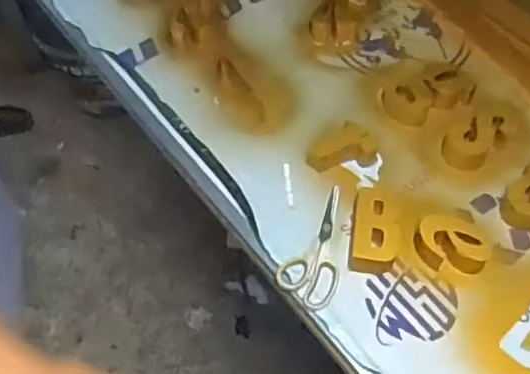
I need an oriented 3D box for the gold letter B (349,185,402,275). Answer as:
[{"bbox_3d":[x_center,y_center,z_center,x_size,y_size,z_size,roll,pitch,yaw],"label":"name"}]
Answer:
[{"bbox_3d":[0.149,0.056,0.876,0.063,0.037,0.112,6,59,5],"label":"gold letter B"}]

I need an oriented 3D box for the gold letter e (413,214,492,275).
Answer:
[{"bbox_3d":[0.246,0.071,0.854,0.096,0.033,0.070,4,59,4],"label":"gold letter e"}]

